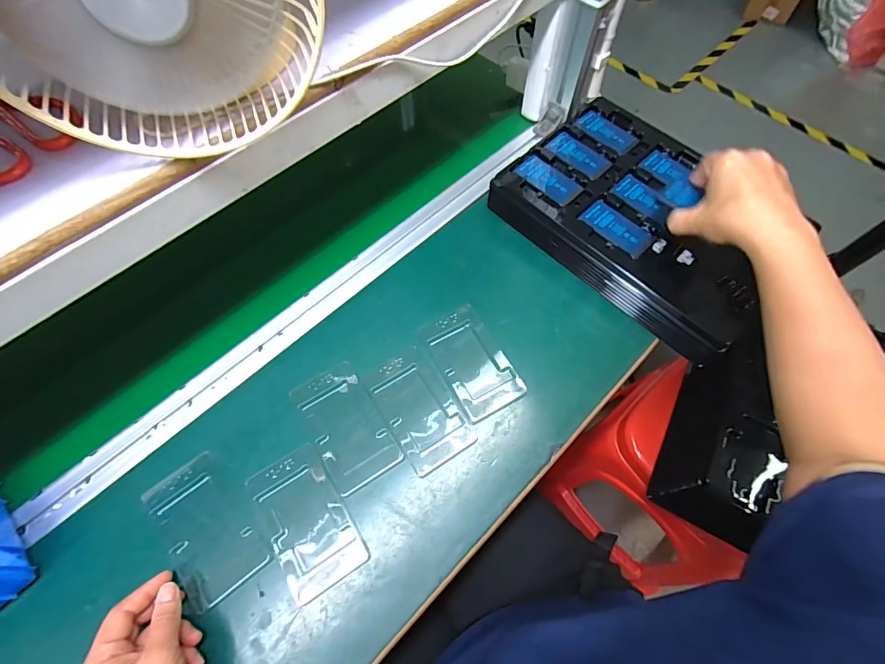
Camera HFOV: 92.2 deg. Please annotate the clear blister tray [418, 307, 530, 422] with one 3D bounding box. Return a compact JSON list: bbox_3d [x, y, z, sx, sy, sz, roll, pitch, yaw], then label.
[{"bbox_3d":[0.032,0.032,0.488,0.073,0.006,0.127,-27,68,-12],"label":"clear blister tray"}]

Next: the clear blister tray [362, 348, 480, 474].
[{"bbox_3d":[-0.027,0.084,0.465,0.070,0.008,0.127,-30,68,-13],"label":"clear blister tray"}]

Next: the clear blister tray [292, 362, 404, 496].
[{"bbox_3d":[-0.103,0.098,0.454,0.071,0.007,0.128,-29,68,-13],"label":"clear blister tray"}]

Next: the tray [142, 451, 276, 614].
[{"bbox_3d":[-0.226,0.186,0.409,0.075,0.010,0.128,-37,70,-16],"label":"tray"}]

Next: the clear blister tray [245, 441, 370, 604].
[{"bbox_3d":[-0.133,0.181,0.414,0.074,0.008,0.126,-30,68,-13],"label":"clear blister tray"}]

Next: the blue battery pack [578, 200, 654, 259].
[{"bbox_3d":[0.211,-0.124,0.518,0.038,0.008,0.083,-39,70,-16],"label":"blue battery pack"}]

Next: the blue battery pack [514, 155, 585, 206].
[{"bbox_3d":[0.137,-0.198,0.553,0.046,0.006,0.086,-40,71,-17],"label":"blue battery pack"}]

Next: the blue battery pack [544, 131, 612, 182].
[{"bbox_3d":[0.182,-0.235,0.568,0.043,0.005,0.082,-39,71,-17],"label":"blue battery pack"}]

